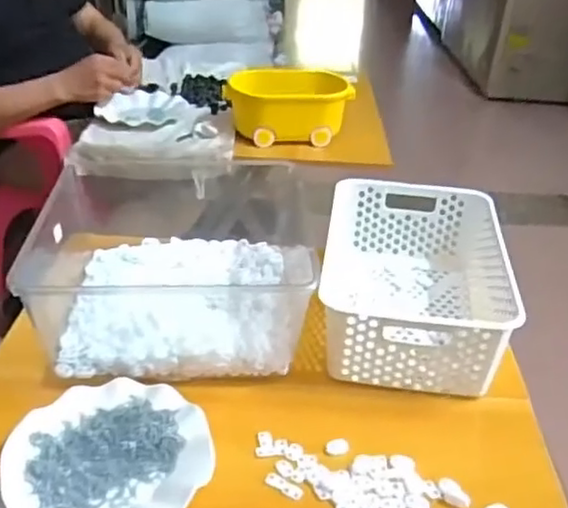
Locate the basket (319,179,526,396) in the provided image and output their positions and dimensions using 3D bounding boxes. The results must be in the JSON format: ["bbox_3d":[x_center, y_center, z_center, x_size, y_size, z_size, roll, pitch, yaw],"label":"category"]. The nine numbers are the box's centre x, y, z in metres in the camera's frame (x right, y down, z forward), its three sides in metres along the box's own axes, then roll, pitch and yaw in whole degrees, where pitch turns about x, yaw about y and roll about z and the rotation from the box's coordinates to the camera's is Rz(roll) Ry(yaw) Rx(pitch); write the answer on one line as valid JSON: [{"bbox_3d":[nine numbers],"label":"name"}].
[{"bbox_3d":[0.153,0.033,0.813,0.216,0.121,0.299,5,29,6],"label":"basket"}]

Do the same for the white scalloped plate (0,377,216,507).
[{"bbox_3d":[-0.161,0.190,0.618,0.177,0.033,0.179,2,29,-1],"label":"white scalloped plate"}]

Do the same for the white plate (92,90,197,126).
[{"bbox_3d":[-0.286,-0.304,1.380,0.154,0.019,0.163,12,31,17],"label":"white plate"}]

